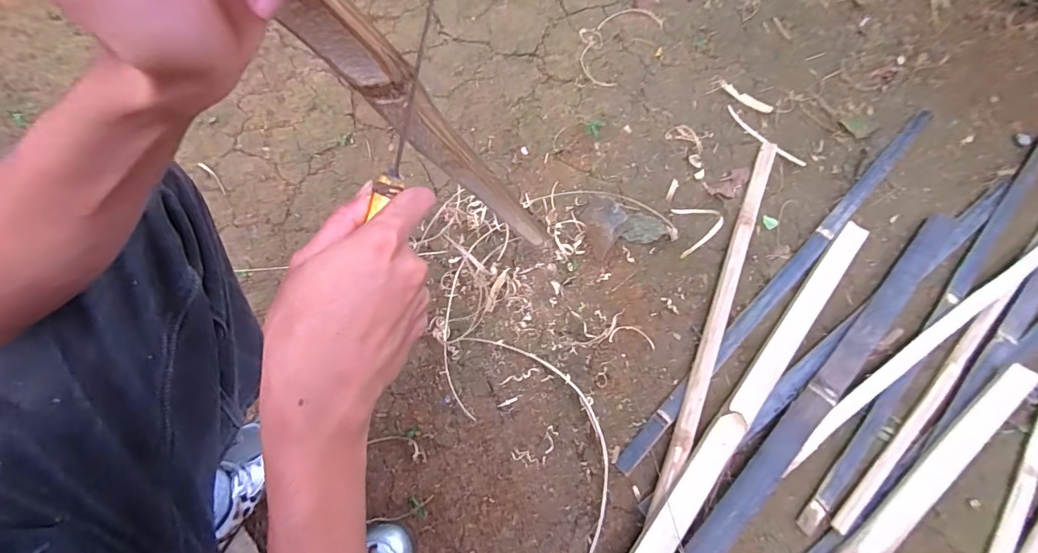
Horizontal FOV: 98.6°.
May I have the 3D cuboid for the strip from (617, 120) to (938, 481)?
[{"bbox_3d":[0.462,-0.012,0.753,0.874,0.014,0.033,-43,77,-12],"label":"strip"}]

